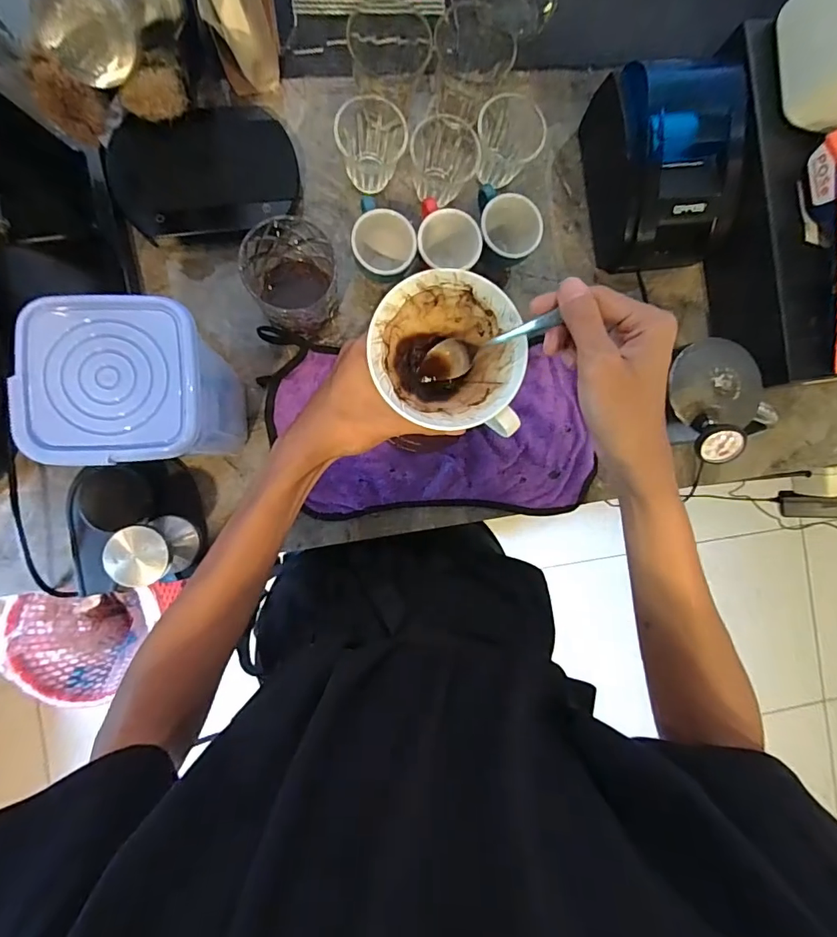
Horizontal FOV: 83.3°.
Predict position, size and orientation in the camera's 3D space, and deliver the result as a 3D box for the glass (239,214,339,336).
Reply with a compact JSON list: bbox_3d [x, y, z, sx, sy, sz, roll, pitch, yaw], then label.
[{"bbox_3d":[-0.119,-0.185,0.460,0.080,0.090,0.096,35,85,-6],"label":"glass"}]

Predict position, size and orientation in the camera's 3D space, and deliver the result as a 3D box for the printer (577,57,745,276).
[{"bbox_3d":[0.263,-0.313,0.502,0.124,0.110,0.173,-7,91,-8],"label":"printer"}]

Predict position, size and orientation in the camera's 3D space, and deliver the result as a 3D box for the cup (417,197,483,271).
[{"bbox_3d":[0.029,-0.234,0.491,0.062,0.057,0.062,0,90,-8],"label":"cup"}]

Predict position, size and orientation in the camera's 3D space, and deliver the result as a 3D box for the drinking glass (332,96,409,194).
[{"bbox_3d":[-0.049,-0.334,0.481,0.070,0.063,0.080,3,89,-8],"label":"drinking glass"}]

